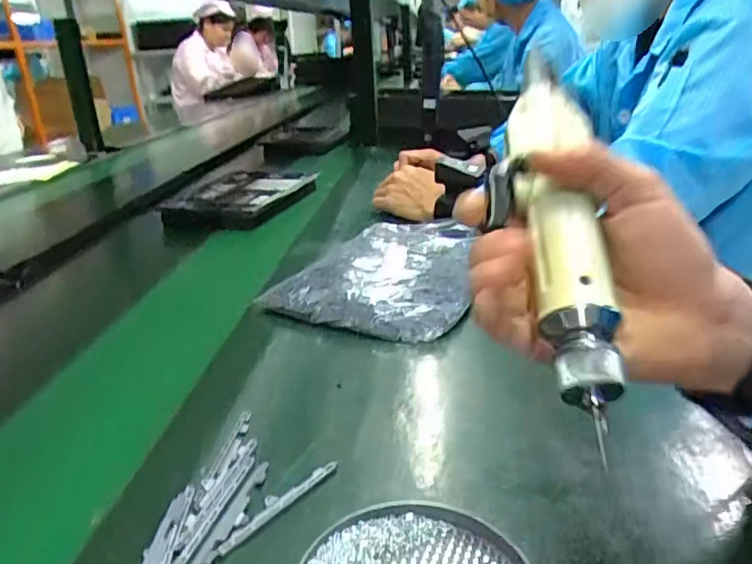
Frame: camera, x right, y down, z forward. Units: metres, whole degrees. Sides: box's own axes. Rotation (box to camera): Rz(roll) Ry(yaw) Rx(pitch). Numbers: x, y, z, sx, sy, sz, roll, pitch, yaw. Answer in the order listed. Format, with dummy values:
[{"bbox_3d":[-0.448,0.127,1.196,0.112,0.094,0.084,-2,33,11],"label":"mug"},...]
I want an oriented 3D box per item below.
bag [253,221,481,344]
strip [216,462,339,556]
[{"bbox_3d":[0.022,-0.016,0.634,0.180,0.043,0.247,6,24,22],"label":"bag"},{"bbox_3d":[-0.055,0.128,0.345,0.014,0.005,0.087,20,30,39],"label":"strip"}]

